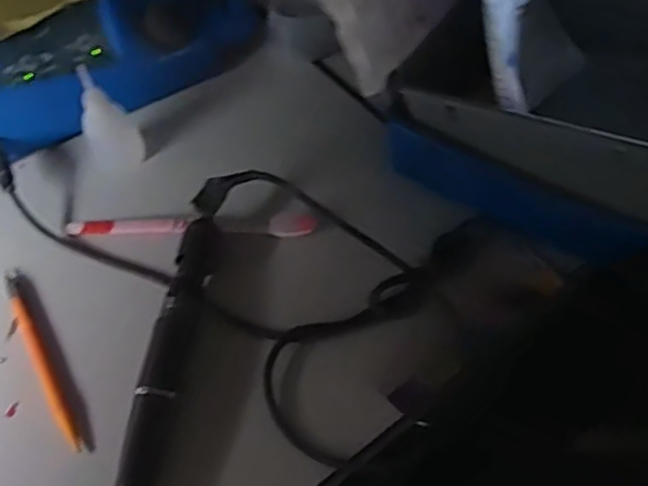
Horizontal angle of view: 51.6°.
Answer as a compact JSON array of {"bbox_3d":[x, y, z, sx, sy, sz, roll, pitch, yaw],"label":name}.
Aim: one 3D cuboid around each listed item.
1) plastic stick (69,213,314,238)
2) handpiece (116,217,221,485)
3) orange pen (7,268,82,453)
[{"bbox_3d":[-0.090,-0.012,0.452,0.168,0.008,0.015,0,56,3],"label":"plastic stick"},{"bbox_3d":[-0.092,0.076,0.388,0.020,0.023,0.207,5,57,6],"label":"handpiece"},{"bbox_3d":[-0.174,0.066,0.407,0.010,0.007,0.135,-26,59,-14],"label":"orange pen"}]

